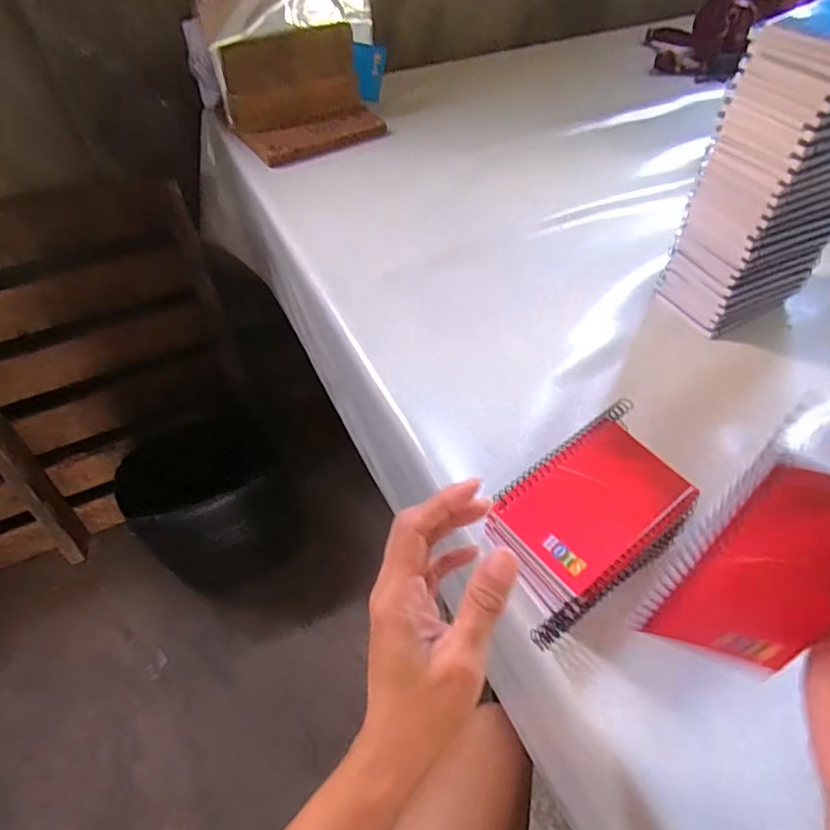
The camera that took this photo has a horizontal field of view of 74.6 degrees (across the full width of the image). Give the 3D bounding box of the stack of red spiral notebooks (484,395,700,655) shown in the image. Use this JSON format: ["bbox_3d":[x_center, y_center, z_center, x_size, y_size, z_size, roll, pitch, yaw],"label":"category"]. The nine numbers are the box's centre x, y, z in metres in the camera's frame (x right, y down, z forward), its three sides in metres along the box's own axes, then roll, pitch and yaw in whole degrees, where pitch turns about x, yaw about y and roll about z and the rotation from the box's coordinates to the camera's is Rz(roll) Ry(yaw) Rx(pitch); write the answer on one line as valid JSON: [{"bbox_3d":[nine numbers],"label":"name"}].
[{"bbox_3d":[0.131,0.082,0.415,0.169,0.080,0.099,-30,58,-21],"label":"stack of red spiral notebooks"}]

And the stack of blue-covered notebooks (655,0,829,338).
[{"bbox_3d":[0.345,-0.219,0.516,0.123,0.260,0.101,-24,56,-17],"label":"stack of blue-covered notebooks"}]

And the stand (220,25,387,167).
[{"bbox_3d":[-0.165,-0.480,0.818,0.217,0.118,0.127,-24,55,-17],"label":"stand"}]

